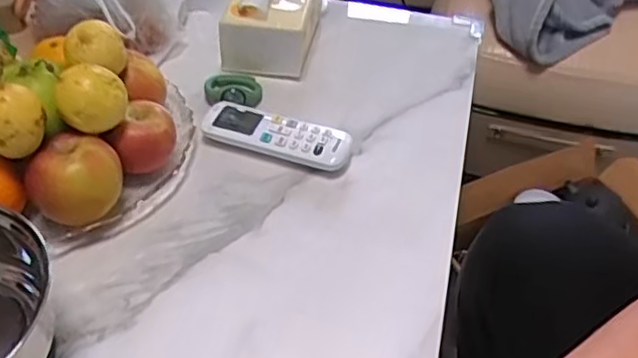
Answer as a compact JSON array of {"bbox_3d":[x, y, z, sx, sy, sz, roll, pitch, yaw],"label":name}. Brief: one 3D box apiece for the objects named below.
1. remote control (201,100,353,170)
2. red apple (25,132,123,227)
[{"bbox_3d":[-0.039,-0.040,0.624,0.136,0.024,0.045,12,47,9],"label":"remote control"},{"bbox_3d":[-0.194,0.007,0.538,0.065,0.068,0.057,8,46,5],"label":"red apple"}]

